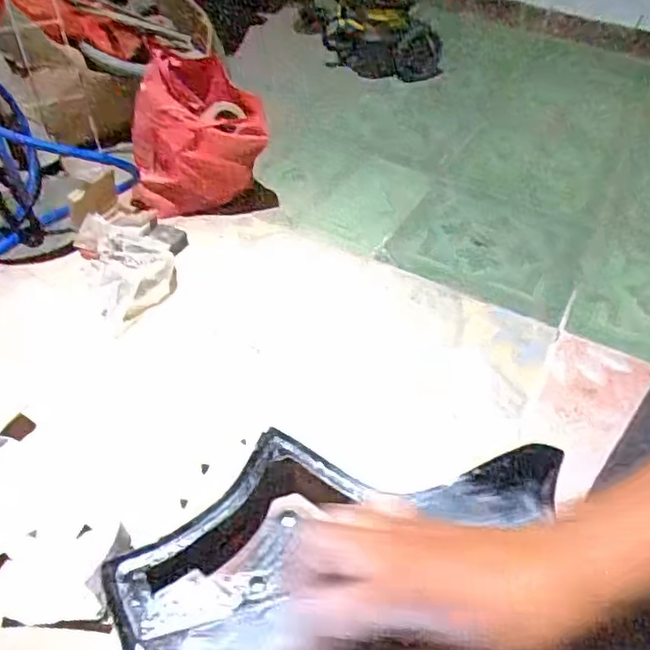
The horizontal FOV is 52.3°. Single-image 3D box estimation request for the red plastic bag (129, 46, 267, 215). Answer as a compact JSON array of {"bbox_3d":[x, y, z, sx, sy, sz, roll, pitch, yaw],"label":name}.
[{"bbox_3d":[-0.269,-0.375,1.362,0.254,0.289,0.170,-13,47,-20],"label":"red plastic bag"}]

